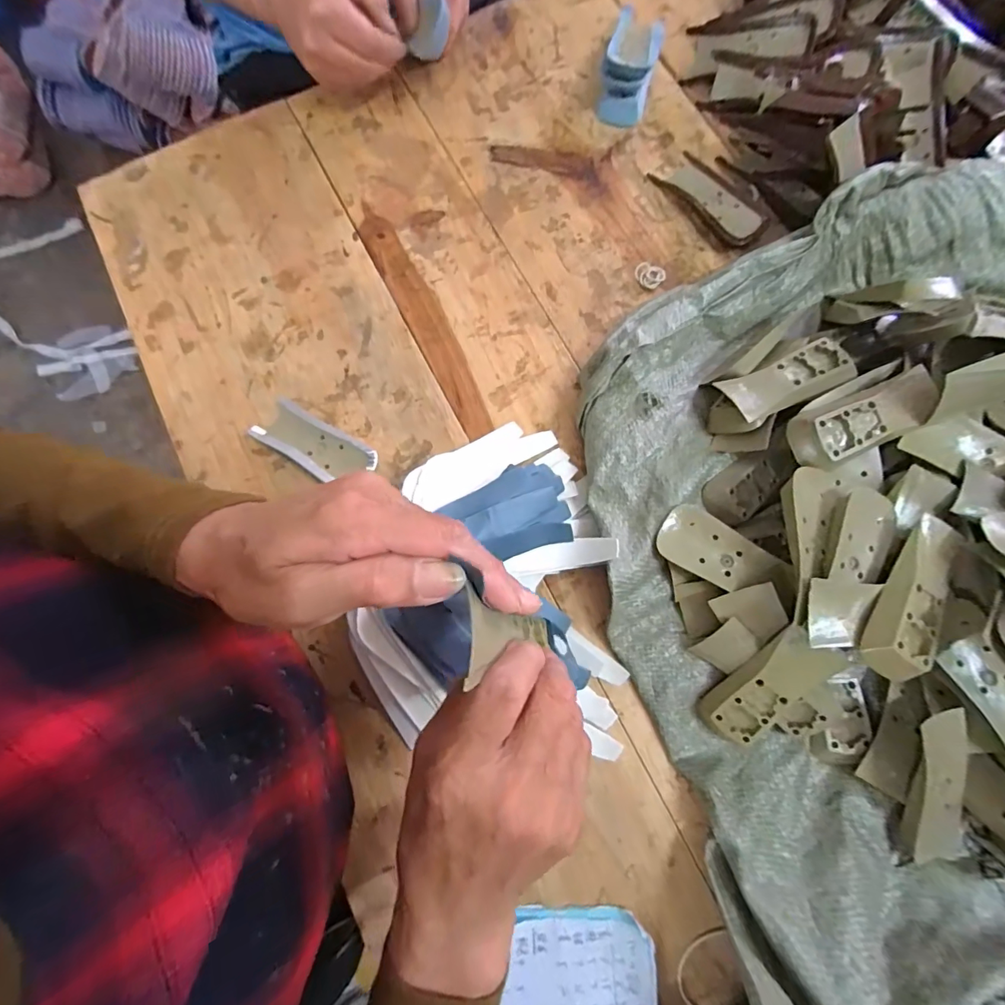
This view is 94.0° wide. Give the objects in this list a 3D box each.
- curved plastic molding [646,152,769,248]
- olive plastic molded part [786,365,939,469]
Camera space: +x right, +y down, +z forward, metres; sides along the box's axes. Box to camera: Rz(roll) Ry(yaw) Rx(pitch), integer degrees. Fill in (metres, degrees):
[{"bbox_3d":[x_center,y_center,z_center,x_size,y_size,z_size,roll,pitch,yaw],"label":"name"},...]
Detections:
[{"bbox_3d":[0.203,-0.293,0.448,0.053,0.015,0.118,-37,79,-6],"label":"curved plastic molding"},{"bbox_3d":[0.260,-0.059,0.333,0.112,0.014,0.040,-21,78,-3],"label":"olive plastic molded part"}]

